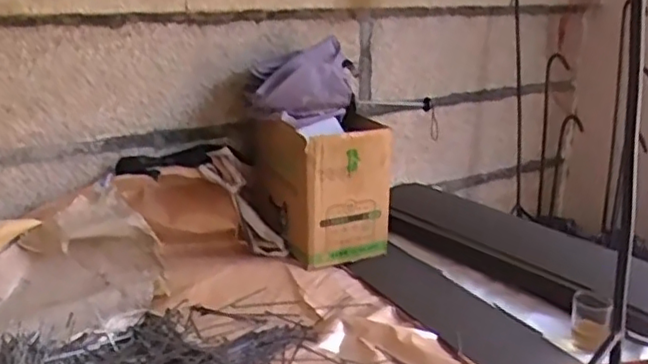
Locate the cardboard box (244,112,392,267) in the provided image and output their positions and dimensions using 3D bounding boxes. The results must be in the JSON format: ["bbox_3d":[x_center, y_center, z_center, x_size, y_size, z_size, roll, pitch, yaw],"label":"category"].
[{"bbox_3d":[-0.004,-0.008,1.229,0.188,0.228,0.269,-9,20,-27],"label":"cardboard box"}]

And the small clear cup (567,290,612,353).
[{"bbox_3d":[0.396,0.207,0.949,0.062,0.077,0.064,8,19,23],"label":"small clear cup"}]

